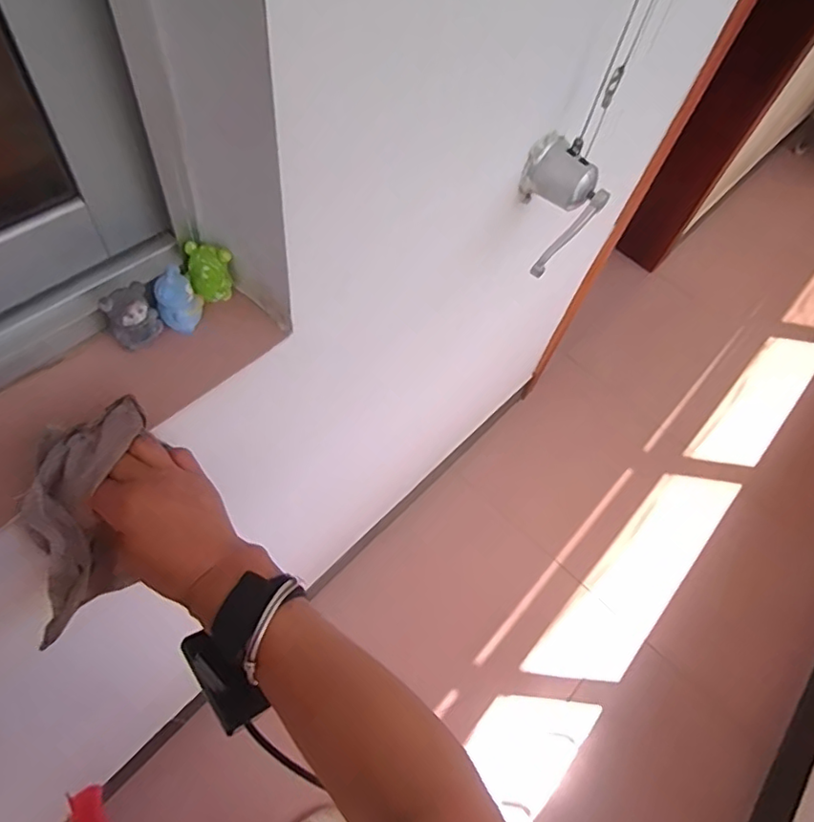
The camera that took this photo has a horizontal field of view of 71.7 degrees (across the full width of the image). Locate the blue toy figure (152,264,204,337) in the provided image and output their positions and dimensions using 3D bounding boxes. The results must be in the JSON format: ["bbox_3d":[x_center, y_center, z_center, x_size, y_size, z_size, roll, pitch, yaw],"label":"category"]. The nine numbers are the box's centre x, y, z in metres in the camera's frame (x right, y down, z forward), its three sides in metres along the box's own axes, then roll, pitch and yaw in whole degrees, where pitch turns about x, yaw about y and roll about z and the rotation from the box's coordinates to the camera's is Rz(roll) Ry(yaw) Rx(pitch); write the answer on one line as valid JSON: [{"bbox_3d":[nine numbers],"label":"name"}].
[{"bbox_3d":[-0.197,-0.097,0.486,0.035,0.054,0.030,-23,66,-20],"label":"blue toy figure"}]

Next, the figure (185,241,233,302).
[{"bbox_3d":[-0.176,-0.124,0.506,0.038,0.050,0.026,-13,63,-15],"label":"figure"}]

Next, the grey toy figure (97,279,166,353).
[{"bbox_3d":[-0.230,-0.079,0.471,0.038,0.047,0.025,-26,67,-21],"label":"grey toy figure"}]

